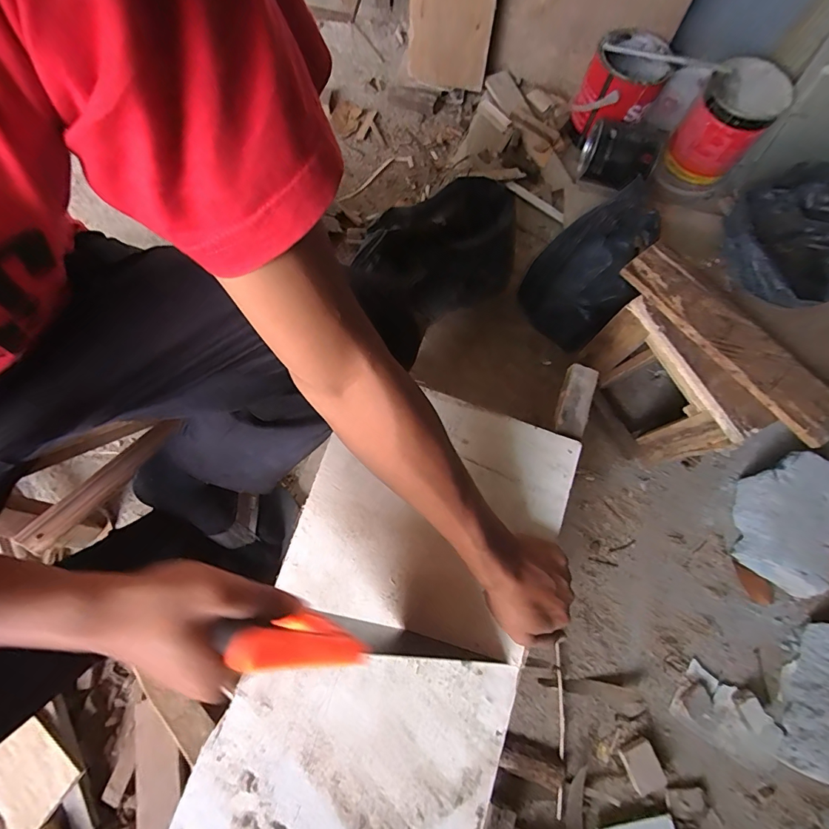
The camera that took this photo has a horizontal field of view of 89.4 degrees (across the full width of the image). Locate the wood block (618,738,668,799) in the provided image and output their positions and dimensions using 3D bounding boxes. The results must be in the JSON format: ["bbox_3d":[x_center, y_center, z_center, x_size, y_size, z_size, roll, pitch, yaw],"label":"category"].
[{"bbox_3d":[0.316,0.486,0.577,0.047,0.010,0.058,-21,72,-9],"label":"wood block"}]

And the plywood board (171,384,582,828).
[{"bbox_3d":[-0.028,0.241,0.416,0.261,0.015,0.548,19,74,2],"label":"plywood board"}]

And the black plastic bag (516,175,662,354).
[{"bbox_3d":[0.308,-0.231,0.721,0.158,0.237,0.189,-22,75,-11],"label":"black plastic bag"}]

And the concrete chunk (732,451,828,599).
[{"bbox_3d":[0.594,0.166,0.670,0.125,0.070,0.211,19,72,4],"label":"concrete chunk"}]

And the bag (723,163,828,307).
[{"bbox_3d":[0.517,-0.246,0.563,0.207,0.088,0.164,-40,79,-15],"label":"bag"}]

